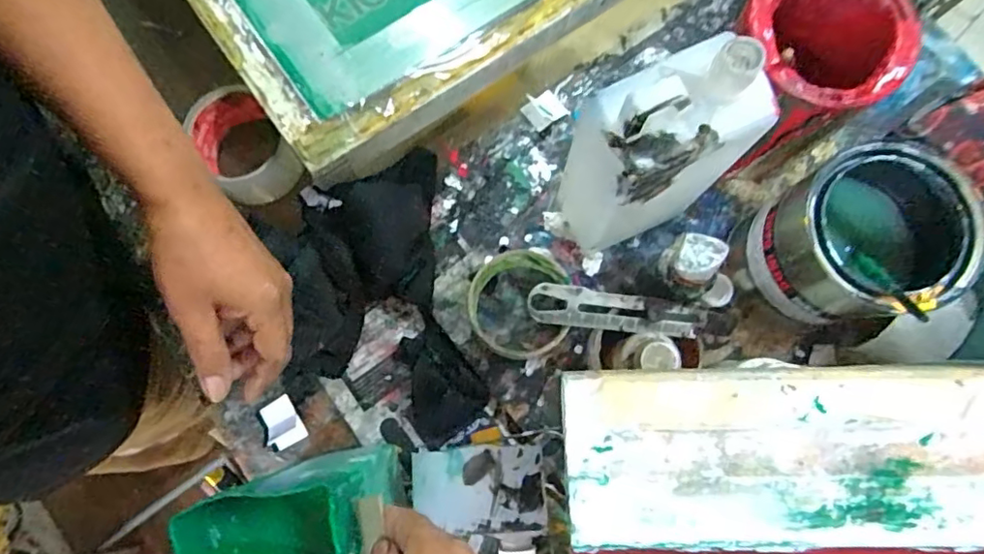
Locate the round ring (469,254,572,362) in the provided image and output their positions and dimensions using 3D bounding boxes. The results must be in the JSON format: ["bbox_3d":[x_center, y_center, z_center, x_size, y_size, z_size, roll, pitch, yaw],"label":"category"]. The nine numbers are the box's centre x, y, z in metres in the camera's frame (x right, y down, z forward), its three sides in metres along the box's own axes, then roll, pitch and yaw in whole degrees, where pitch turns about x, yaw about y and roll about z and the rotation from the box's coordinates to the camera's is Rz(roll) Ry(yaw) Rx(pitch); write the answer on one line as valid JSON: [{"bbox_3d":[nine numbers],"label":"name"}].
[{"bbox_3d":[0.021,0.024,0.477,0.077,0.042,0.080,0,80,1],"label":"round ring"}]

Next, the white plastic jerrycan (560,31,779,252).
[{"bbox_3d":[0.101,-0.075,0.411,0.101,0.245,0.064,-25,81,-4],"label":"white plastic jerrycan"}]

